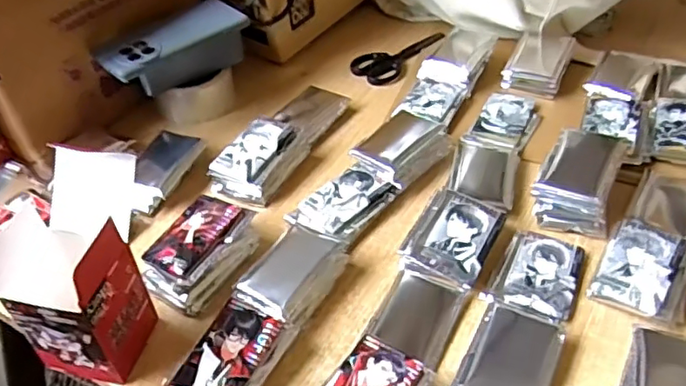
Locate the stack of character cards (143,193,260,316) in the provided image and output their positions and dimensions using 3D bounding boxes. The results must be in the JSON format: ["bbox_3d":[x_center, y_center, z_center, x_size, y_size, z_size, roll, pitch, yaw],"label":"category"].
[{"bbox_3d":[-0.126,0.052,0.530,0.073,0.039,0.099,23,48,25],"label":"stack of character cards"}]

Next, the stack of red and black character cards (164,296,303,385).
[{"bbox_3d":[-0.083,0.128,0.461,0.059,0.030,0.088,22,48,24],"label":"stack of red and black character cards"}]

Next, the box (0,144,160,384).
[{"bbox_3d":[-0.196,0.059,0.452,0.077,0.141,0.106,6,43,9],"label":"box"}]

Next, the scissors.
[{"bbox_3d":[0.069,-0.182,0.779,0.060,0.012,0.130,29,51,29],"label":"scissors"}]

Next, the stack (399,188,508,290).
[{"bbox_3d":[0.097,0.042,0.536,0.070,0.029,0.085,21,48,23],"label":"stack"}]

